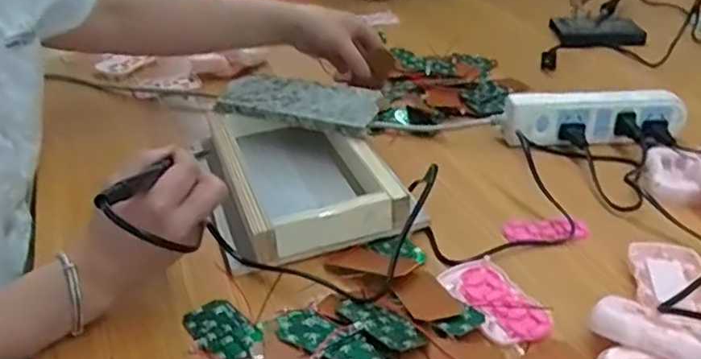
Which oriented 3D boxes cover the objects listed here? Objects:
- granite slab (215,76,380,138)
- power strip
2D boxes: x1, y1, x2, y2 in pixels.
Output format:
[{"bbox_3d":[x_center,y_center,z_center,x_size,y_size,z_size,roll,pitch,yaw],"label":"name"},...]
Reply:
[{"bbox_3d":[-0.049,-0.083,0.694,0.180,0.025,0.089,14,35,25],"label":"granite slab"},{"bbox_3d":[0.265,-0.070,0.698,0.188,0.049,0.029,-5,31,-4],"label":"power strip"}]

